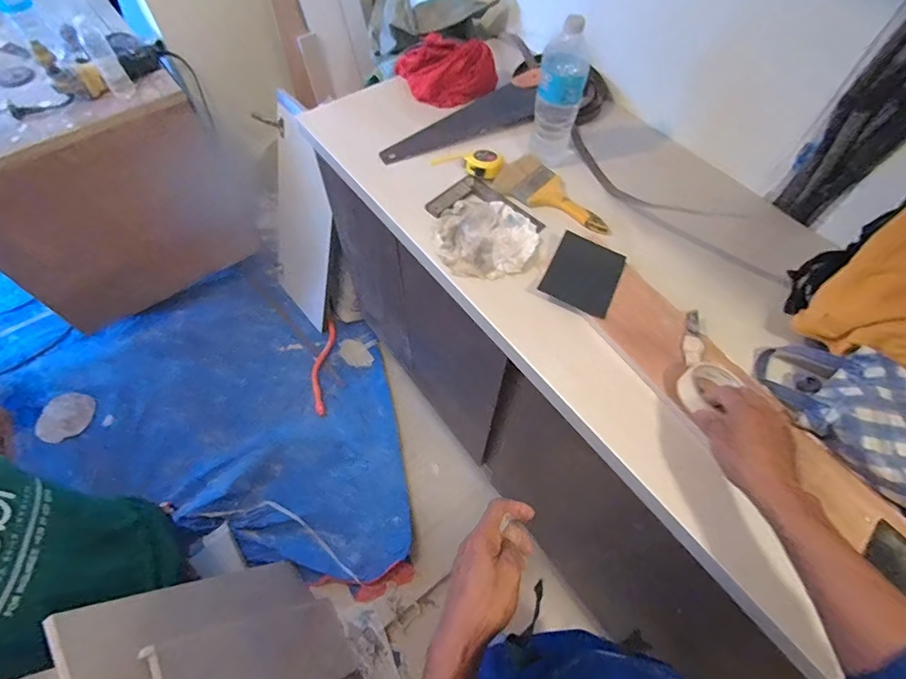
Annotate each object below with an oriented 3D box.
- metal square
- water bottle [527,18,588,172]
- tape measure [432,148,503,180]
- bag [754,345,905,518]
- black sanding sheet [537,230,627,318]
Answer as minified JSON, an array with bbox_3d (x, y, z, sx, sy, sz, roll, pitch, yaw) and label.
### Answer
[{"bbox_3d":[0.056,-0.228,0.821,0.191,0.014,0.123,39,66,20],"label":"metal square"},{"bbox_3d":[0.192,-0.435,0.809,0.086,0.216,0.079,13,60,6],"label":"water bottle"},{"bbox_3d":[0.028,-0.339,0.868,0.137,0.033,0.057,7,59,3],"label":"tape measure"},{"bbox_3d":[0.551,0.115,0.587,0.133,0.083,0.299,-29,64,-17],"label":"bag"},{"bbox_3d":[0.212,-0.108,0.731,0.110,0.012,0.130,27,66,3],"label":"black sanding sheet"}]

